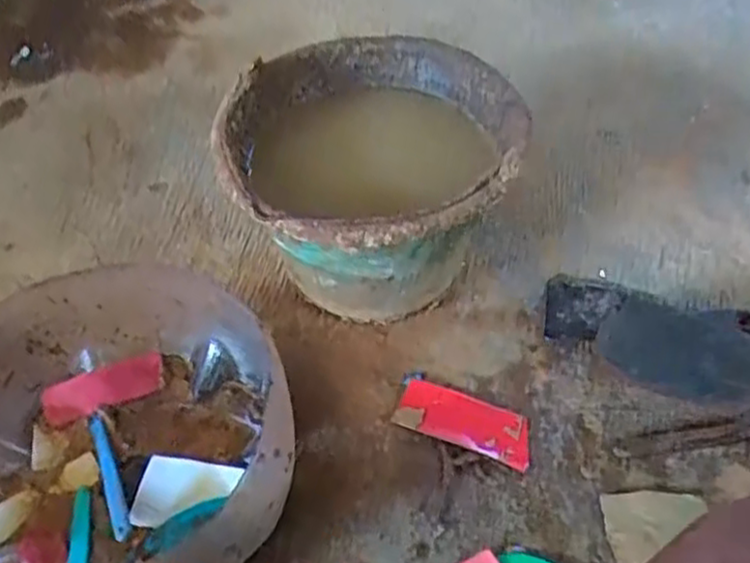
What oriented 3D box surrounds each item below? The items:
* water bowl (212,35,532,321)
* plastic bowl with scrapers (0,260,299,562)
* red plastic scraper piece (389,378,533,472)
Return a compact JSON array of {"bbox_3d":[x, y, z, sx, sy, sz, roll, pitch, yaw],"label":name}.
[{"bbox_3d":[-0.004,-0.089,0.681,0.257,0.171,0.285,-1,48,-2],"label":"water bowl"},{"bbox_3d":[-0.179,0.116,0.527,0.253,0.126,0.234,1,48,-1],"label":"plastic bowl with scrapers"},{"bbox_3d":[0.073,0.112,0.602,0.110,0.007,0.049,17,50,14],"label":"red plastic scraper piece"}]

